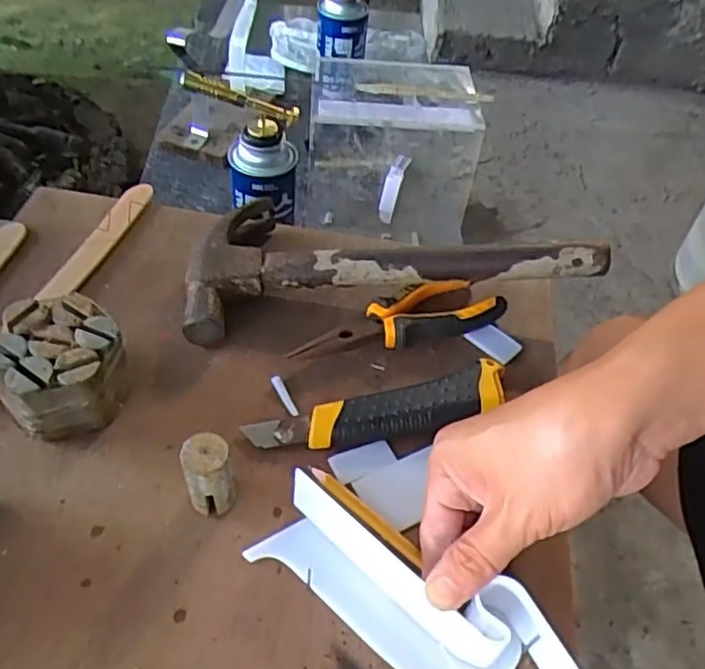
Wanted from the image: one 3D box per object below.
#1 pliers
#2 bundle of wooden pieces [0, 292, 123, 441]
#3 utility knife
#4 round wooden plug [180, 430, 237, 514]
[{"bbox_3d":[0.031,-0.008,0.466,0.149,0.021,0.048,-18,55,-23],"label":"pliers"},{"bbox_3d":[-0.176,0.020,0.404,0.070,0.052,0.070,4,49,-5],"label":"bundle of wooden pieces"},{"bbox_3d":[0.019,0.050,0.418,0.161,0.019,0.034,-9,52,-16],"label":"utility knife"},{"bbox_3d":[-0.078,0.077,0.364,0.024,0.053,0.024,2,51,-3],"label":"round wooden plug"}]

